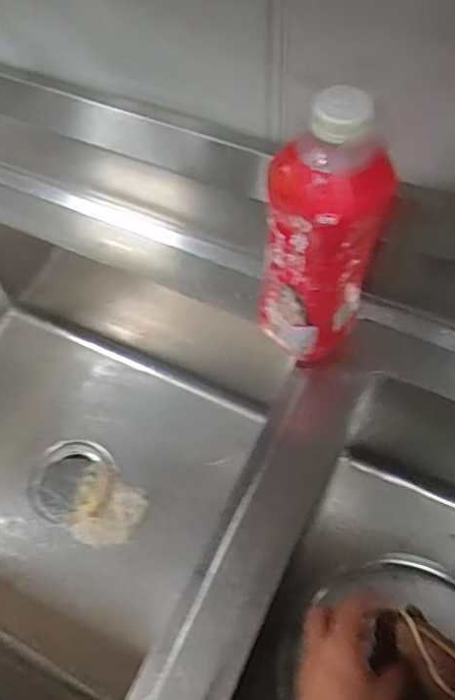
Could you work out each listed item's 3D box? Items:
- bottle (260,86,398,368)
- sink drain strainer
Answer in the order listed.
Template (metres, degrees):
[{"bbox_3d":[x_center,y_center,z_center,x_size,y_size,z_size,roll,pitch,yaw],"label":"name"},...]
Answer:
[{"bbox_3d":[0.076,-0.083,0.469,0.088,0.260,0.068,25,64,15],"label":"bottle"},{"bbox_3d":[-0.215,0.178,0.766,0.118,0.020,0.113,-1,60,2],"label":"sink drain strainer"}]

